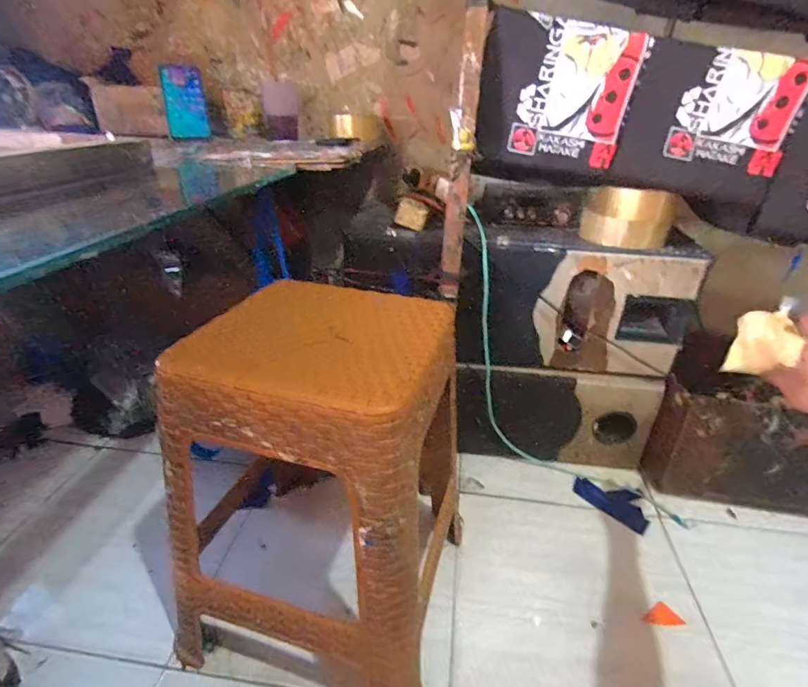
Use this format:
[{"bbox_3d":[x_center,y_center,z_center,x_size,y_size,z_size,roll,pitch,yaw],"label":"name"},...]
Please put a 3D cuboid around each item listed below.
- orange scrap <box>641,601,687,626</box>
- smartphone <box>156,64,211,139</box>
[{"bbox_3d":[0.415,0.438,0.748,0.069,0.008,0.034,-2,29,-6],"label":"orange scrap"},{"bbox_3d":[-0.437,-0.481,0.924,0.077,0.150,0.010,-11,-2,-15],"label":"smartphone"}]

